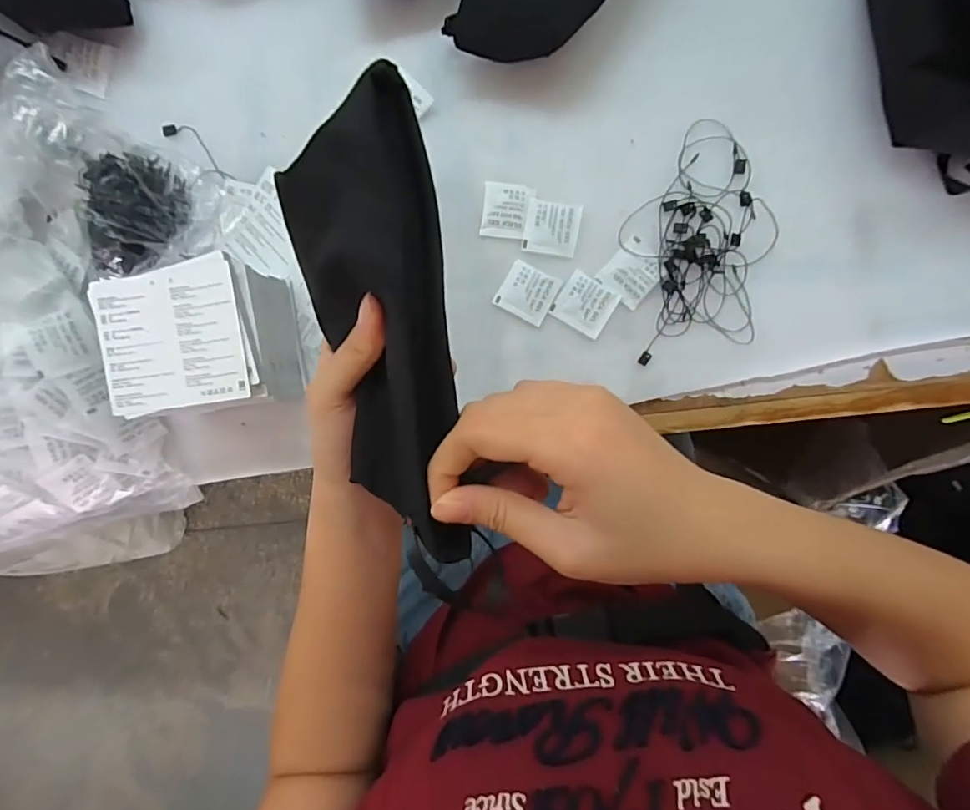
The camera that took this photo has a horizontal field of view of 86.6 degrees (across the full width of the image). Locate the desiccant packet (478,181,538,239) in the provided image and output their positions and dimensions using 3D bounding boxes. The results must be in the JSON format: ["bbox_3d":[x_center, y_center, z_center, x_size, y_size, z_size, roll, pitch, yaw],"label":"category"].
[{"bbox_3d":[0.017,-0.148,0.393,0.037,0.004,0.039,9,95,3],"label":"desiccant packet"}]

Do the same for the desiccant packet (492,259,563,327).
[{"bbox_3d":[0.033,-0.086,0.396,0.040,0.005,0.039,29,95,1],"label":"desiccant packet"}]

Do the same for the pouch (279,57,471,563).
[{"bbox_3d":[-0.046,-0.026,0.222,0.082,0.020,0.190,-4,100,36],"label":"pouch"}]

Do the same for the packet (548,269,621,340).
[{"bbox_3d":[0.076,-0.077,0.392,0.041,0.004,0.039,32,96,0],"label":"packet"}]

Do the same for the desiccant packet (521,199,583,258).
[{"bbox_3d":[0.051,-0.135,0.392,0.041,0.004,0.039,10,95,3],"label":"desiccant packet"}]

